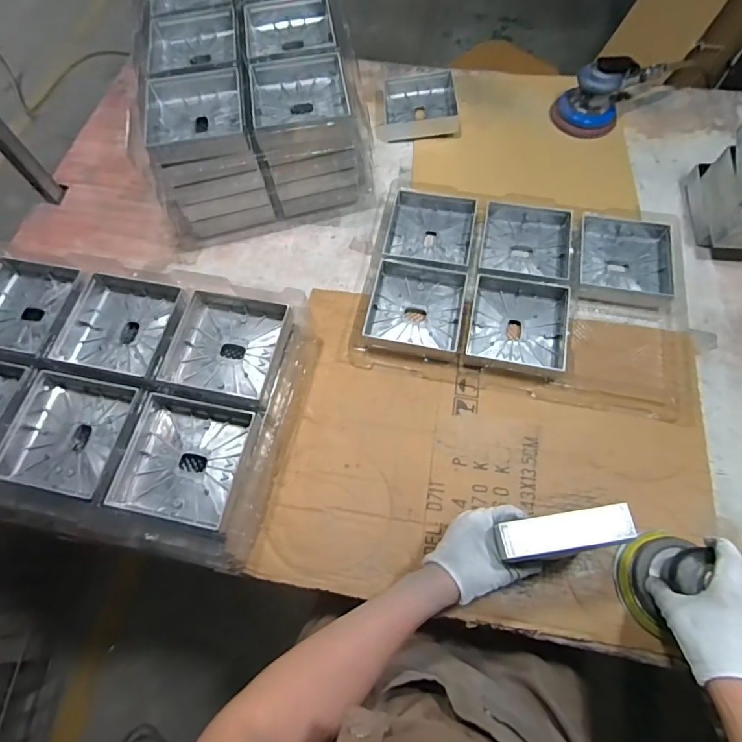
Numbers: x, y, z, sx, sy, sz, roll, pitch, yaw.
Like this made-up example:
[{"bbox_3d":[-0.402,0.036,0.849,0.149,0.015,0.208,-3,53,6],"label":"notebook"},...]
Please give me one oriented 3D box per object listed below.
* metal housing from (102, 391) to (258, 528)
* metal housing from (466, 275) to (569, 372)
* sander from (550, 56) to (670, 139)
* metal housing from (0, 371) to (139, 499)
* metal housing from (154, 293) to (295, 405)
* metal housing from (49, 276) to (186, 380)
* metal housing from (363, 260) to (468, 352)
[{"bbox_3d":[-0.212,0.102,0.537,0.135,0.039,0.137,11,66,7],"label":"metal housing"},{"bbox_3d":[0.213,-0.070,0.669,0.138,0.051,0.139,10,68,6],"label":"metal housing"},{"bbox_3d":[0.441,-0.532,0.861,0.178,0.103,0.114,-39,67,-18],"label":"sander"},{"bbox_3d":[-0.357,0.073,0.553,0.138,0.038,0.138,10,66,7],"label":"metal housing"},{"bbox_3d":[-0.176,-0.034,0.590,0.145,0.037,0.140,10,66,7],"label":"metal housing"},{"bbox_3d":[-0.323,-0.063,0.608,0.154,0.037,0.137,8,66,6],"label":"metal housing"},{"bbox_3d":[0.067,-0.096,0.694,0.135,0.034,0.144,9,66,6],"label":"metal housing"}]

